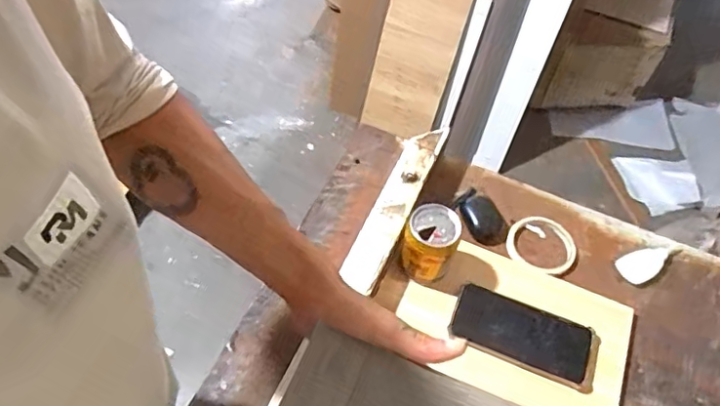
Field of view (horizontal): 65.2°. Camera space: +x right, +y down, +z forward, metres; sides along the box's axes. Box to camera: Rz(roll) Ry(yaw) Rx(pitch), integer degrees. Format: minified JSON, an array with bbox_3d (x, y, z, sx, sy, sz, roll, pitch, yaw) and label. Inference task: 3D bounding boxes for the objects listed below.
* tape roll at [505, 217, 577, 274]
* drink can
[{"bbox_3d":[0.244,0.058,0.757,0.089,0.017,0.086,2,55,-3],"label":"tape roll"},{"bbox_3d":[0.085,0.052,0.683,0.060,0.097,0.061,2,55,-3],"label":"drink can"}]

